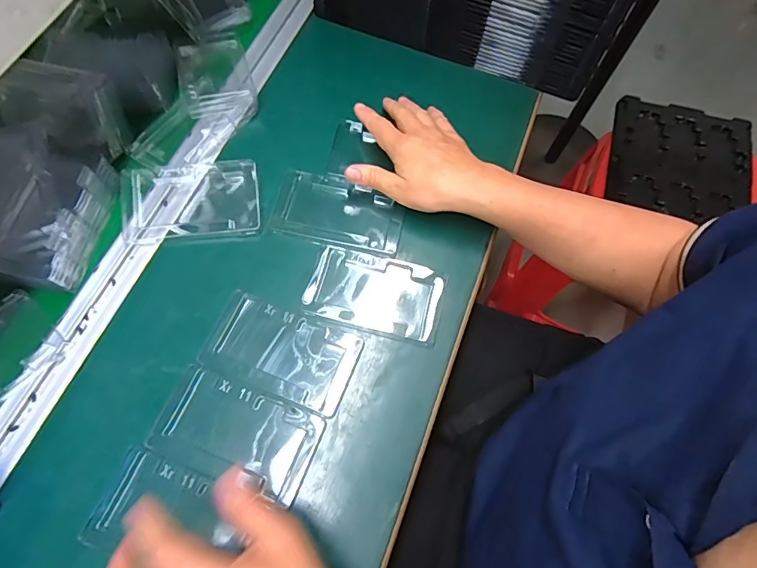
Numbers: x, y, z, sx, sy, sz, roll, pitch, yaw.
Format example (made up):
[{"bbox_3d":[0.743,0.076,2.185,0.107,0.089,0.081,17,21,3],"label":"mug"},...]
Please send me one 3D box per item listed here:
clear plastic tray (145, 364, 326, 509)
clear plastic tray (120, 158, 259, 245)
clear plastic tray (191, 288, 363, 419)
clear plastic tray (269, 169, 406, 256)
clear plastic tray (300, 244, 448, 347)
[{"bbox_3d":[-0.115,0.121,0.370,0.128,0.009,0.072,20,69,5],"label":"clear plastic tray"},{"bbox_3d":[-0.186,-0.083,0.442,0.133,0.014,0.081,-3,69,-4],"label":"clear plastic tray"},{"bbox_3d":[-0.085,0.059,0.397,0.128,0.006,0.071,21,69,6],"label":"clear plastic tray"},{"bbox_3d":[-0.039,-0.072,0.454,0.126,0.007,0.072,14,68,3],"label":"clear plastic tray"},{"bbox_3d":[-0.003,0.008,0.422,0.124,0.008,0.076,13,68,2],"label":"clear plastic tray"}]

